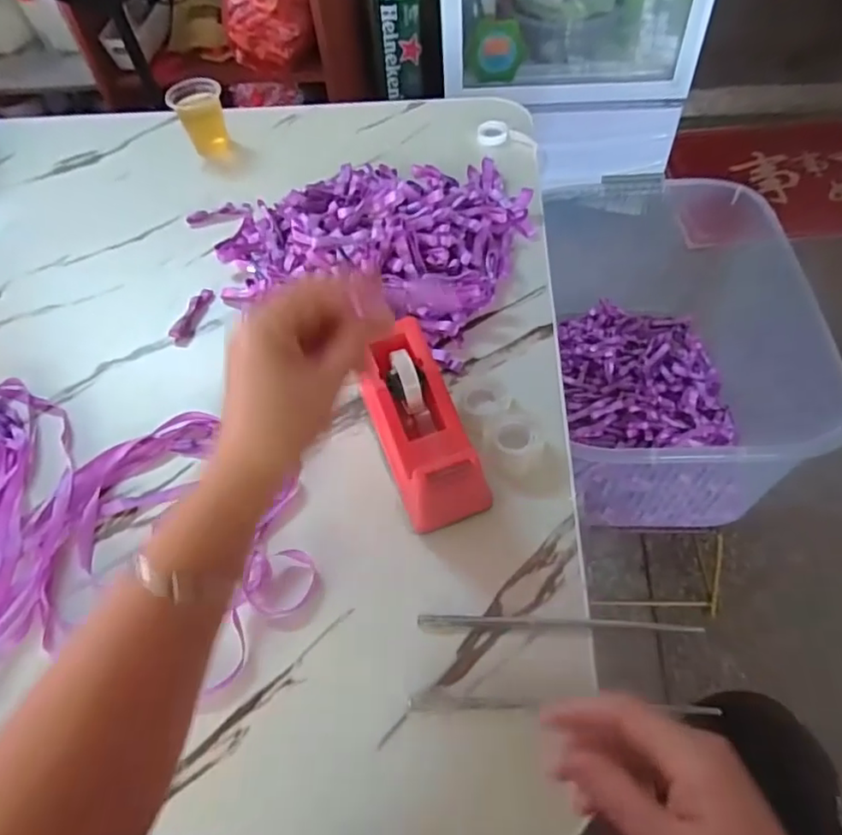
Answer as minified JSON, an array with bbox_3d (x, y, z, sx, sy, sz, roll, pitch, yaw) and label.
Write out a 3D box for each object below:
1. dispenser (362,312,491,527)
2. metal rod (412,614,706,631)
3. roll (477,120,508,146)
[{"bbox_3d":[0.000,0.000,0.425,0.070,0.064,0.161,-15,67,-6],"label":"dispenser"},{"bbox_3d":[0.088,0.134,0.380,0.177,0.004,0.008,0,54,4],"label":"metal rod"},{"bbox_3d":[0.086,-0.343,0.701,0.036,0.016,0.036,3,55,6],"label":"roll"}]

